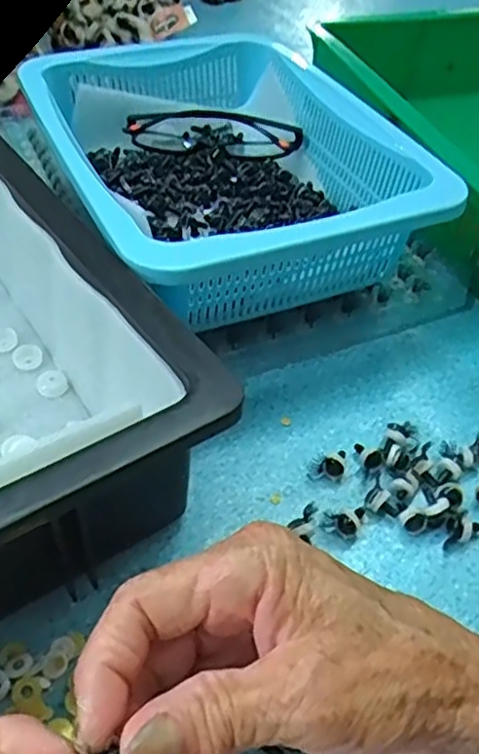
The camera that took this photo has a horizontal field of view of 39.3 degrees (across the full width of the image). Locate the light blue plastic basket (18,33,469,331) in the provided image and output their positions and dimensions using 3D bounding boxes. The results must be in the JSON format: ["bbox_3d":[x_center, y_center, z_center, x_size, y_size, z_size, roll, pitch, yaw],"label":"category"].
[{"bbox_3d":[-0.021,-0.141,0.470,0.202,0.095,0.281,-17,50,-20],"label":"light blue plastic basket"}]

